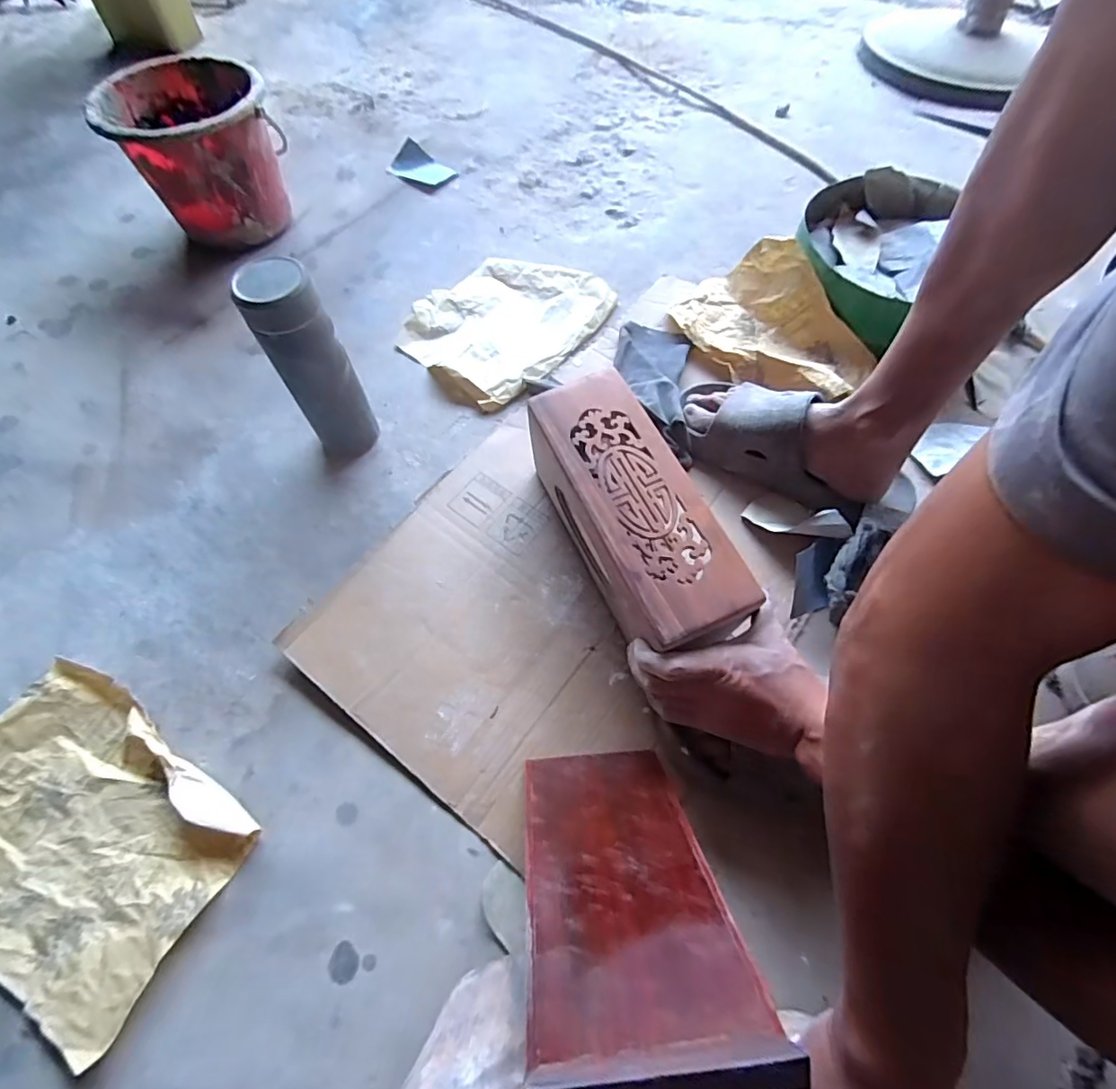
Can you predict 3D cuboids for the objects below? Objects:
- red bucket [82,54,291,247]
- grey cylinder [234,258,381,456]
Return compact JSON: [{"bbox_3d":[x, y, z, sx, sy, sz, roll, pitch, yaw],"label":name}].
[{"bbox_3d":[-0.506,-0.561,0.767,0.193,0.166,0.193,0,64,0],"label":"red bucket"},{"bbox_3d":[-0.253,-0.181,0.549,0.068,0.209,0.063,-34,69,-16],"label":"grey cylinder"}]

